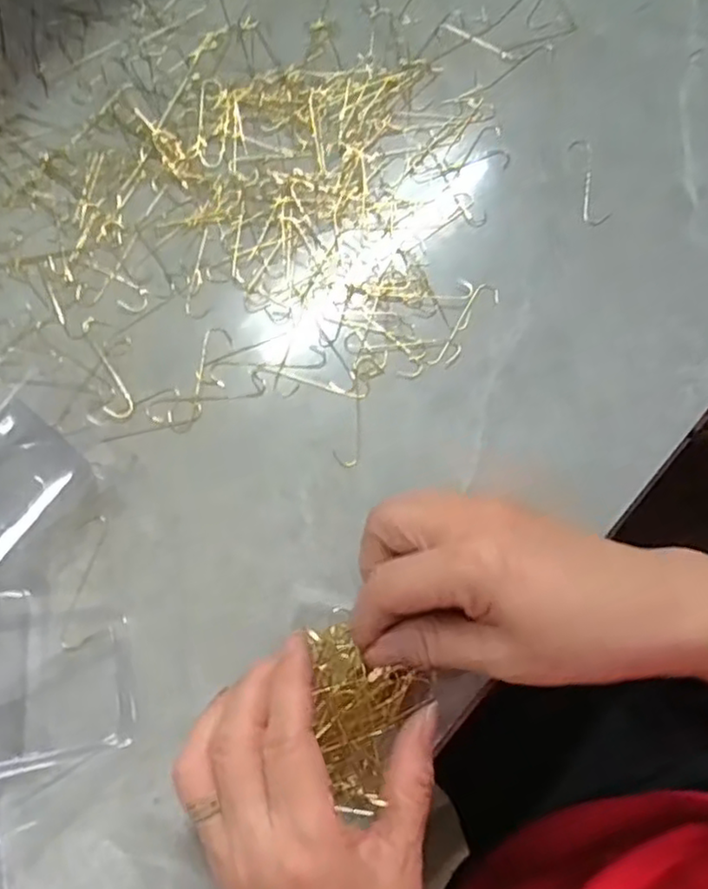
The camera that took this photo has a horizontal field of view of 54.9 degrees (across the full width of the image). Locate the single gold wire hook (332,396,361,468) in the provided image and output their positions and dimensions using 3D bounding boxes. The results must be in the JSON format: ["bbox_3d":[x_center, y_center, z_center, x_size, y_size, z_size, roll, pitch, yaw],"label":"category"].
[{"bbox_3d":[-0.003,-0.007,0.351,0.014,0.004,0.040,5,69,0],"label":"single gold wire hook"}]

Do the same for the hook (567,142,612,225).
[{"bbox_3d":[0.143,-0.160,0.415,0.018,0.004,0.061,-4,75,-10],"label":"hook"}]

